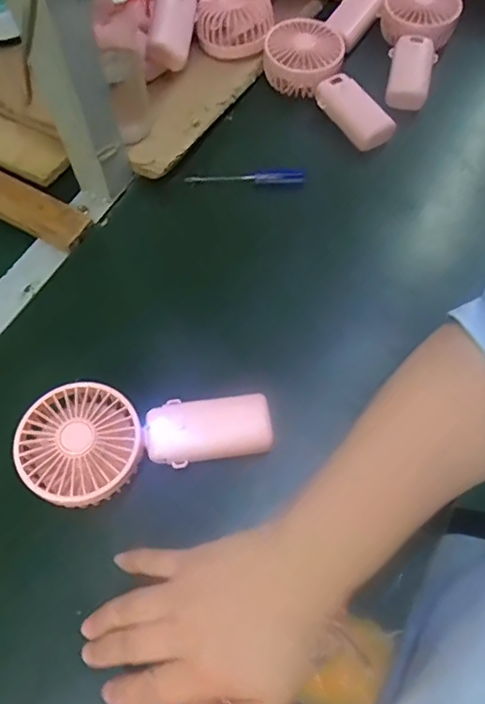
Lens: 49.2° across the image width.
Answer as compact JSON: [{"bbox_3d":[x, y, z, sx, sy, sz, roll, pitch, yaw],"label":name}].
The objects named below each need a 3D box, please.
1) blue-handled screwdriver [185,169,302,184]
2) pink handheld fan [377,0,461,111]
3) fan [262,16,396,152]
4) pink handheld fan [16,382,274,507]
[{"bbox_3d":[0.005,-0.179,0.542,0.121,0.010,0.019,-5,64,-3],"label":"blue-handled screwdriver"},{"bbox_3d":[0.195,-0.355,0.612,0.092,0.047,0.185,18,65,11],"label":"pink handheld fan"},{"bbox_3d":[0.101,-0.296,0.583,0.083,0.044,0.185,-37,69,-17],"label":"fan"},{"bbox_3d":[-0.072,0.058,0.402,0.177,0.044,0.084,-17,65,-9],"label":"pink handheld fan"}]

